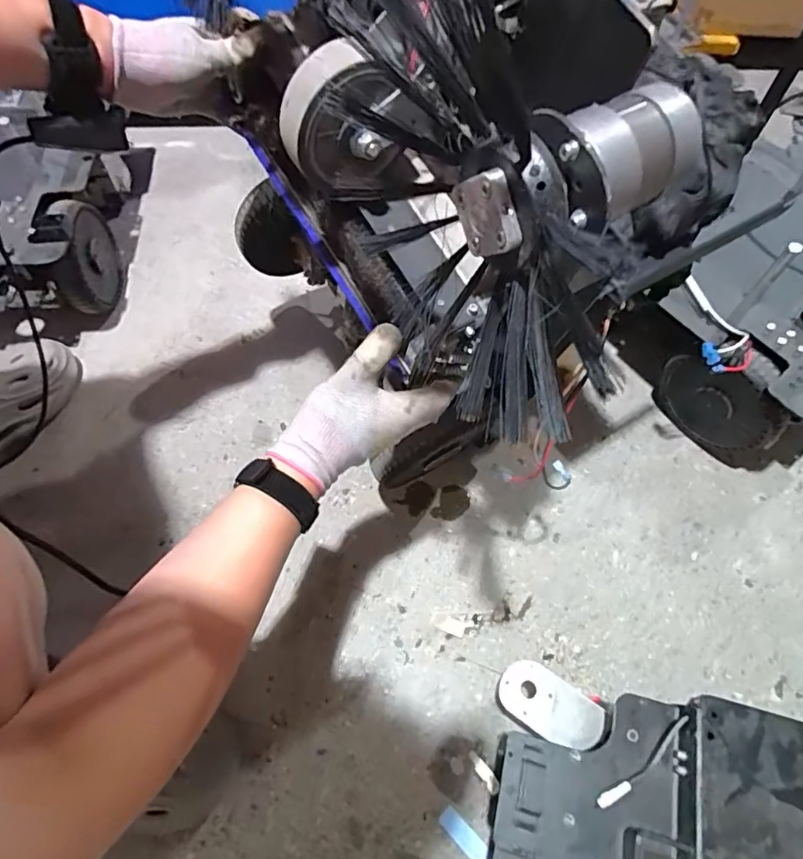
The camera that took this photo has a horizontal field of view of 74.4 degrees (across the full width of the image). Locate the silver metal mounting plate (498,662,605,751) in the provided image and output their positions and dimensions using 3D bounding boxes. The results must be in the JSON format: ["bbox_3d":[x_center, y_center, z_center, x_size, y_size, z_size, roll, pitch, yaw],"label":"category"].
[{"bbox_3d":[0.151,0.283,0.540,0.102,0.012,0.058,32,65,15],"label":"silver metal mounting plate"}]

